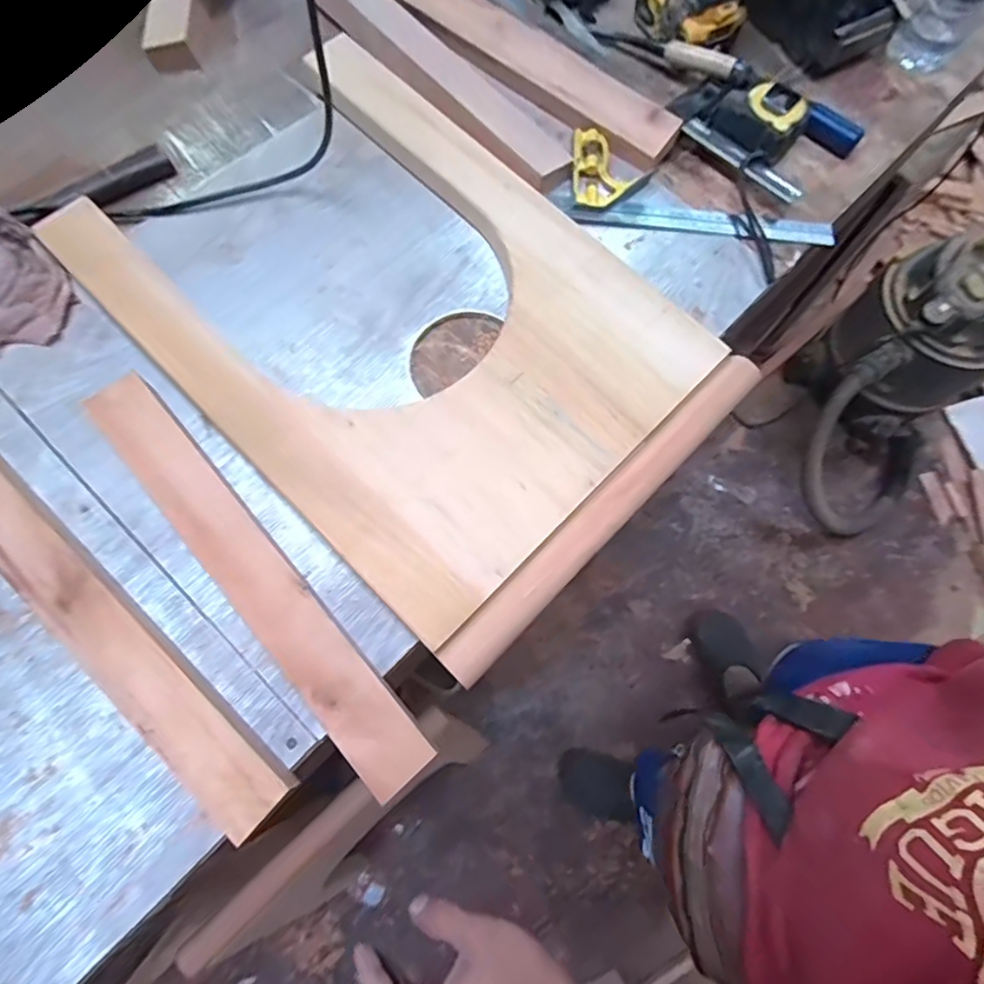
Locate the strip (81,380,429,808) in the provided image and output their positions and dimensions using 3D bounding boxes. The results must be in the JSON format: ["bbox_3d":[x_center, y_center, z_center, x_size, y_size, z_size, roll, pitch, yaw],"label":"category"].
[{"bbox_3d":[-0.187,0.060,0.456,0.060,0.041,0.382,-39,79,-15],"label":"strip"}]

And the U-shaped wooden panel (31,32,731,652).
[{"bbox_3d":[-0.091,-0.179,0.524,0.502,0.020,0.376,44,75,10],"label":"U-shaped wooden panel"}]

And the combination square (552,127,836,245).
[{"bbox_3d":[0.213,-0.319,0.614,0.282,0.017,0.113,5,71,-1],"label":"combination square"}]

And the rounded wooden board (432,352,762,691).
[{"bbox_3d":[0.100,0.010,0.482,0.037,0.016,0.366,43,75,12],"label":"rounded wooden board"}]

